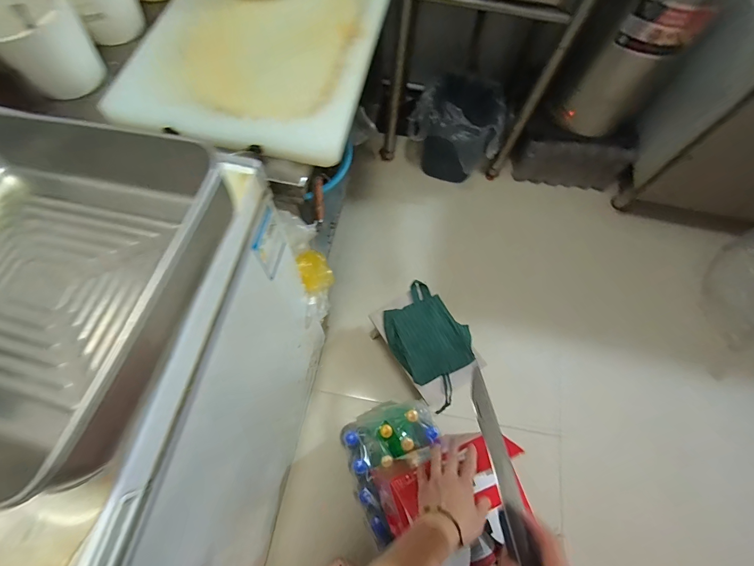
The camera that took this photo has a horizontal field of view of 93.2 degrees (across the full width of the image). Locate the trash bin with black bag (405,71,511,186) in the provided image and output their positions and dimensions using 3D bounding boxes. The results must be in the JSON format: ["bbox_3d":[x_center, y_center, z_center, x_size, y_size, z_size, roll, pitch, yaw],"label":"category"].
[{"bbox_3d":[0.294,-0.559,1.321,0.282,0.306,0.290,1,68,-3],"label":"trash bin with black bag"}]

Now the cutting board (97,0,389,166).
[{"bbox_3d":[-0.166,-0.373,0.536,0.317,0.030,0.423,12,68,2],"label":"cutting board"}]

